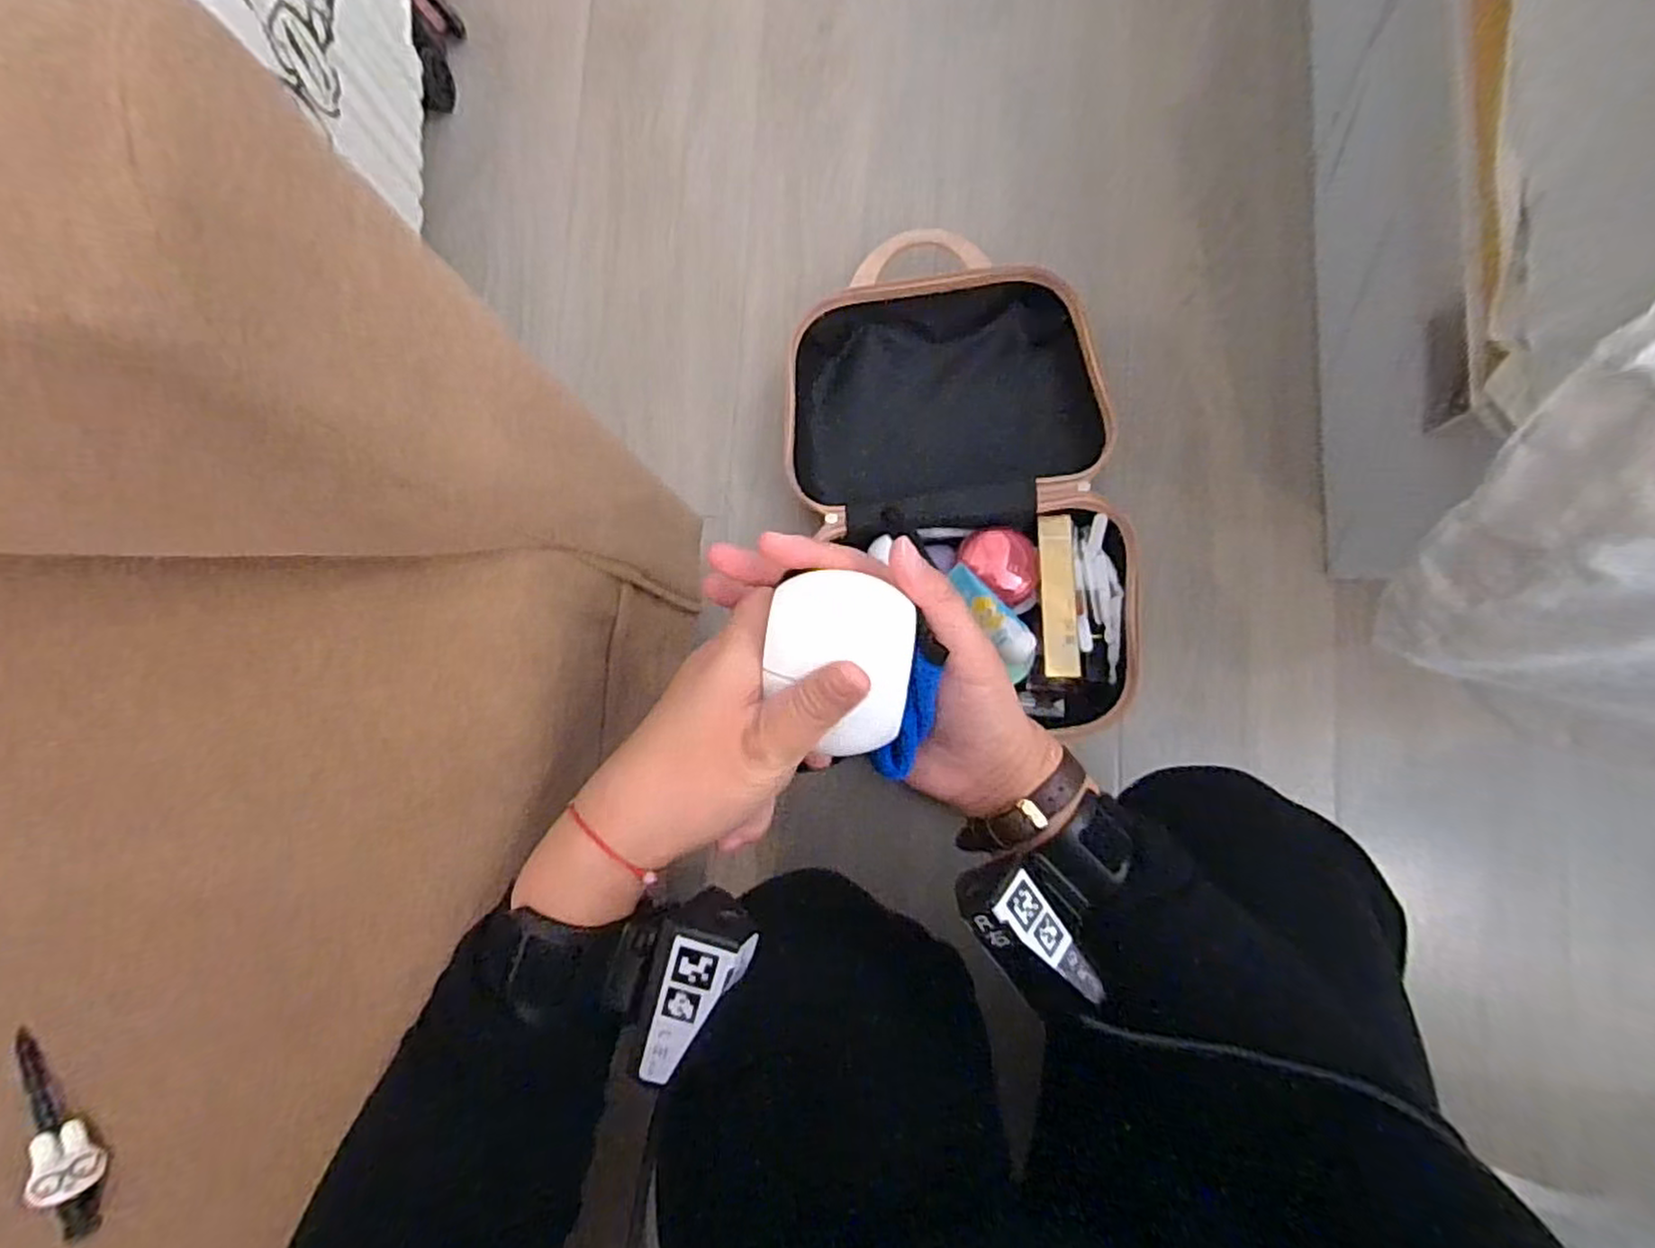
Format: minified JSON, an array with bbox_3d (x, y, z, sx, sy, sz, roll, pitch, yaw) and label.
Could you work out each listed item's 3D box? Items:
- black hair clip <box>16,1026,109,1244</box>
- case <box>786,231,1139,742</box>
[{"bbox_3d":[-0.310,0.203,0.285,0.015,0.018,0.082,-33,83,0],"label":"black hair clip"},{"bbox_3d":[0.121,-0.138,0.692,0.292,0.086,0.474,-6,84,3],"label":"case"}]

